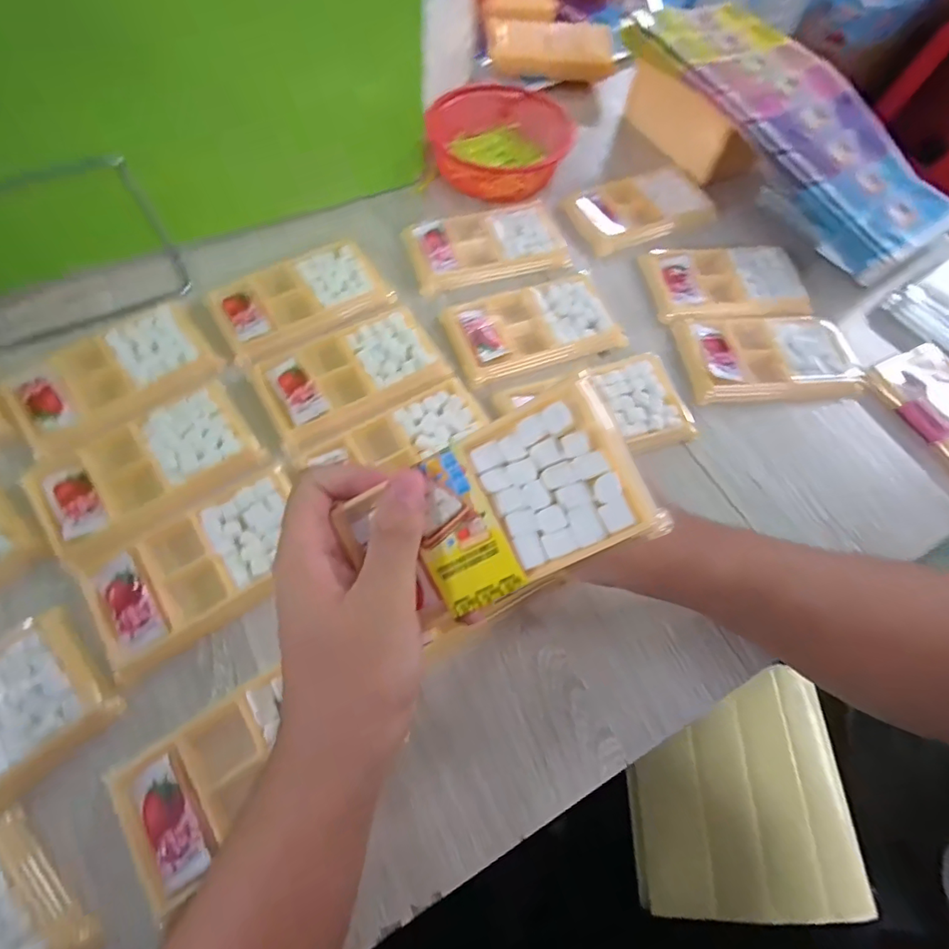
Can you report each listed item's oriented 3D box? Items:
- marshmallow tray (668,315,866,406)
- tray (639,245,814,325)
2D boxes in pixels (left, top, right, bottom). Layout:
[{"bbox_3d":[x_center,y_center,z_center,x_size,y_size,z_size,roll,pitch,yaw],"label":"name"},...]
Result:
[{"bbox_3d":[0.237,-0.097,0.398,0.136,0.015,0.081,-4,65,-6],"label":"marshmallow tray"},{"bbox_3d":[0.218,-0.166,0.431,0.131,0.015,0.081,-8,65,-8],"label":"tray"}]

